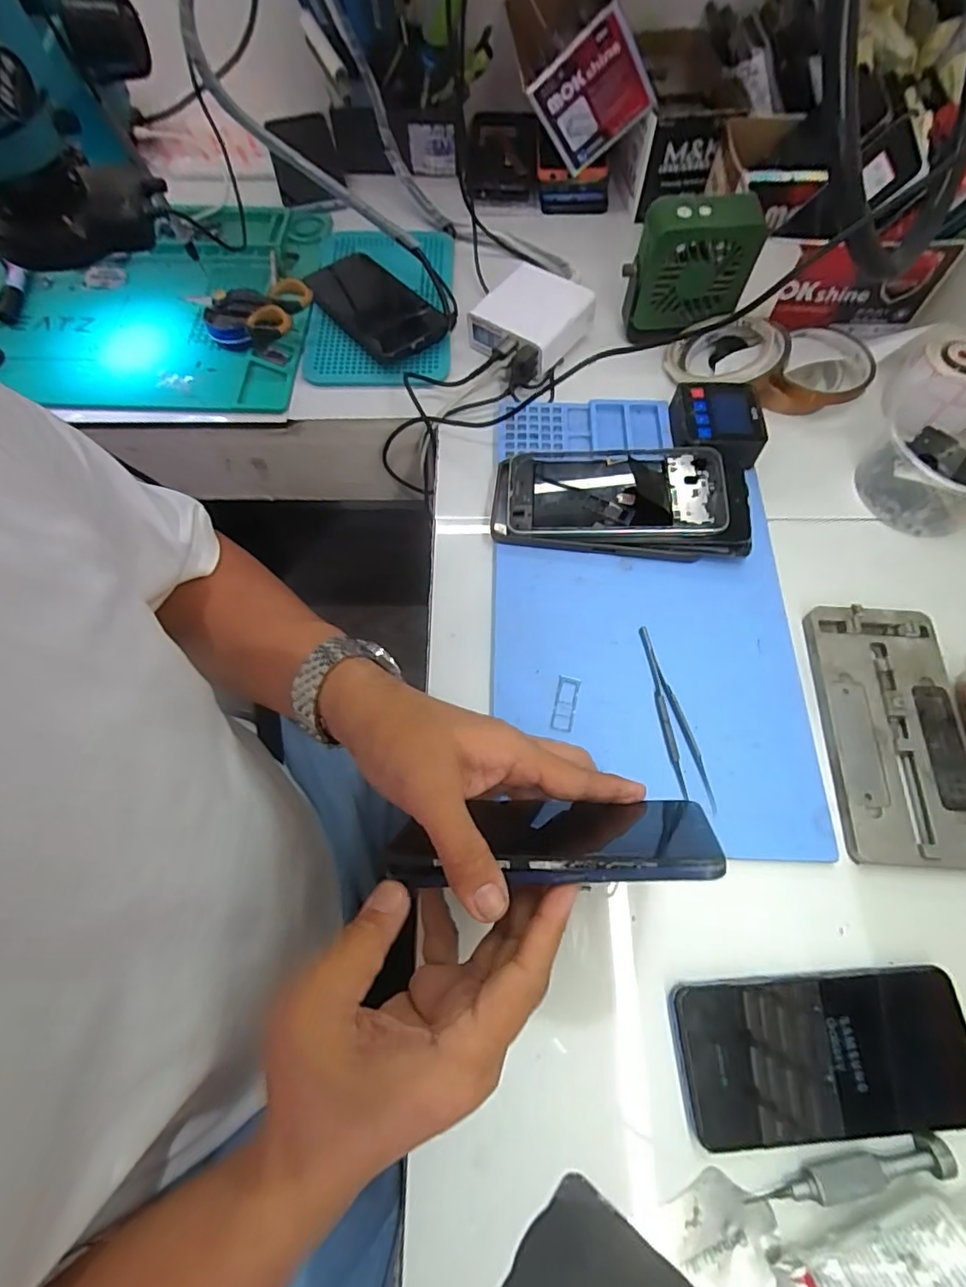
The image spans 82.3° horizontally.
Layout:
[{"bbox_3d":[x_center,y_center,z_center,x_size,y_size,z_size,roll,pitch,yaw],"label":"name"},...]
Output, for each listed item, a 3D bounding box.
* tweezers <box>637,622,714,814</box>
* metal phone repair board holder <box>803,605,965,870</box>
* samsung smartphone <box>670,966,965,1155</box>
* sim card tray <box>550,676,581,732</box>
[{"bbox_3d":[0.131,0.048,0.381,0.021,0.005,0.128,-8,67,-3],"label":"tweezers"},{"bbox_3d":[0.284,0.058,0.380,0.094,0.012,0.176,2,67,1],"label":"metal phone repair board holder"},{"bbox_3d":[0.191,0.228,0.305,0.162,0.012,0.075,-4,67,-1],"label":"samsung smartphone"},{"bbox_3d":[0.058,0.042,0.387,0.015,0.004,0.040,12,68,5],"label":"sim card tray"}]

